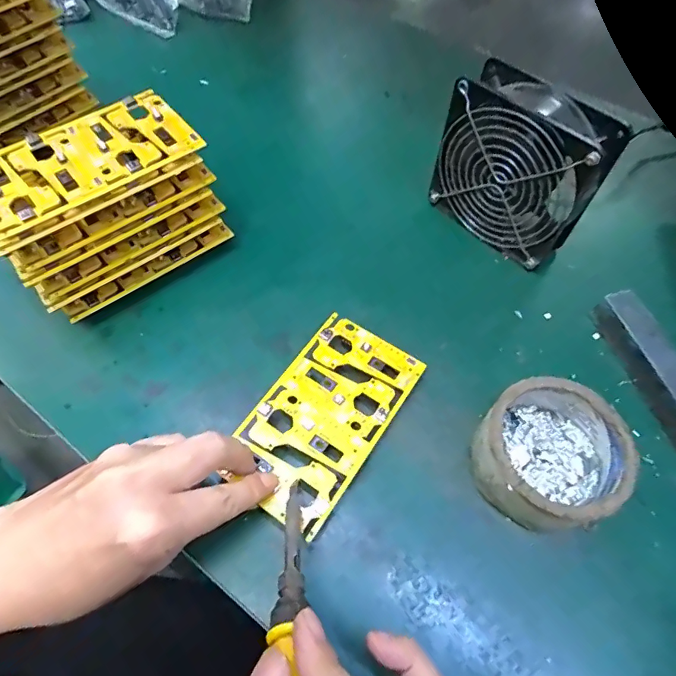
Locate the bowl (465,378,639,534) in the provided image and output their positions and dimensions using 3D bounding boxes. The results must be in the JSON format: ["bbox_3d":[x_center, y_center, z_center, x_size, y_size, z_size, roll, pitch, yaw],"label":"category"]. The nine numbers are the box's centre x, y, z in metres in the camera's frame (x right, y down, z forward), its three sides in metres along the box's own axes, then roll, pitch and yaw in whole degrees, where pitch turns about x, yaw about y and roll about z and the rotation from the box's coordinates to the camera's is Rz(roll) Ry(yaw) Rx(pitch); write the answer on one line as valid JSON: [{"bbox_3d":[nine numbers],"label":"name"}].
[{"bbox_3d":[0.132,0.073,0.294,0.084,0.050,0.081,1,59,-1],"label":"bowl"}]

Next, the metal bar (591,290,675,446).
[{"bbox_3d":[0.229,0.029,0.327,0.030,0.028,0.136,-11,60,-8],"label":"metal bar"}]

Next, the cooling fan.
[{"bbox_3d":[0.140,-0.129,0.370,0.052,0.121,0.124,-39,67,-21],"label":"cooling fan"}]

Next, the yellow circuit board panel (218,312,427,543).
[{"bbox_3d":[-0.009,0.050,0.309,0.078,0.004,0.135,32,65,15],"label":"yellow circuit board panel"}]

